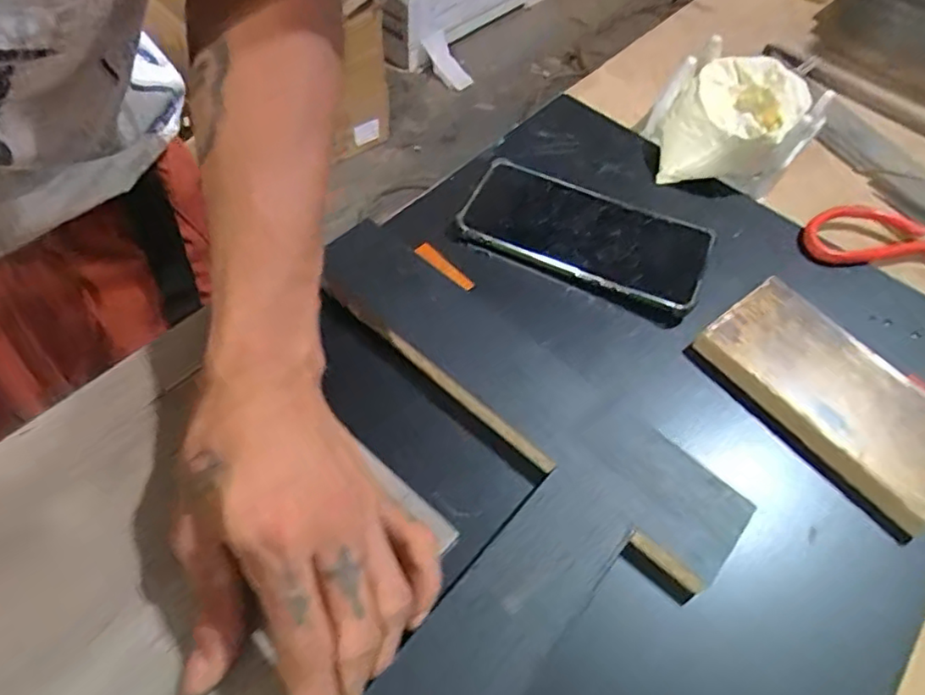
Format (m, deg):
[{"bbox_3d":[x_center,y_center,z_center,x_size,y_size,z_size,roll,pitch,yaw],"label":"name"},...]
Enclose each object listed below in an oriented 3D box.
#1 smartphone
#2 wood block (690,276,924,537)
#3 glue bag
[{"bbox_3d":[0.083,-0.080,0.420,0.161,0.013,0.077,23,58,11],"label":"smartphone"},{"bbox_3d":[0.219,0.028,0.363,0.074,0.025,0.148,-32,64,-23],"label":"wood block"},{"bbox_3d":[0.206,-0.176,0.473,0.112,0.054,0.126,28,59,14],"label":"glue bag"}]

